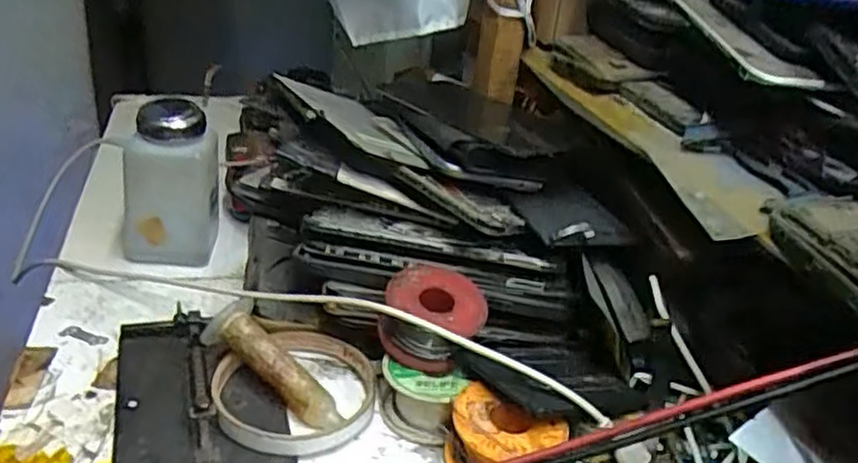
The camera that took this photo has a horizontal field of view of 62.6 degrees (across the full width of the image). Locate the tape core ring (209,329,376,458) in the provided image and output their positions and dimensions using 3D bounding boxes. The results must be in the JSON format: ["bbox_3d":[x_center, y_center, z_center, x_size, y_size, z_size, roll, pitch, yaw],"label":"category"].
[{"bbox_3d":[-0.069,0.082,0.369,0.082,0.014,0.082,6,28,-3],"label":"tape core ring"}]

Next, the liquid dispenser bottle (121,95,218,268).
[{"bbox_3d":[-0.168,-0.032,0.458,0.059,0.095,0.050,-2,29,-17],"label":"liquid dispenser bottle"}]

